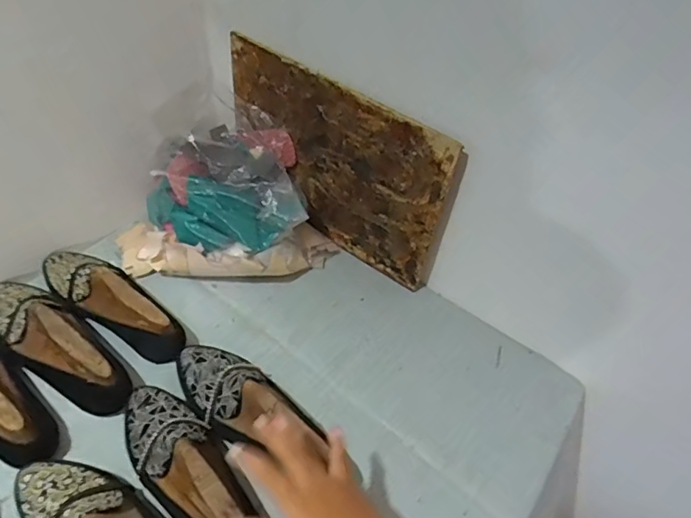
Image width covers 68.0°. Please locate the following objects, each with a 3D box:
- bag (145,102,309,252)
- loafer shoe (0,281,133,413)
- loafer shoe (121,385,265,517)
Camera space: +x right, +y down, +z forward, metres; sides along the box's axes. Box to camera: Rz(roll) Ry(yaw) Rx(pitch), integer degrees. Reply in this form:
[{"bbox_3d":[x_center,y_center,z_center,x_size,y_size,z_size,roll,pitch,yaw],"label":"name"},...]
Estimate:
[{"bbox_3d":[-0.173,-0.114,0.723,0.211,0.109,0.181,-5,48,-11],"label":"bag"},{"bbox_3d":[-0.354,0.089,0.619,0.245,0.081,0.085,25,49,16],"label":"loafer shoe"},{"bbox_3d":[-0.162,0.209,0.524,0.081,0.082,0.219,-31,59,-30],"label":"loafer shoe"}]

